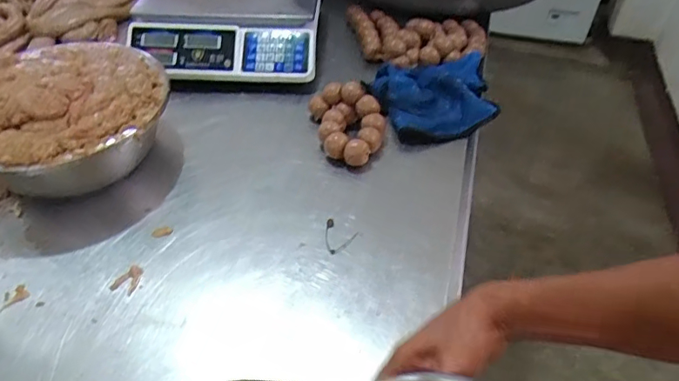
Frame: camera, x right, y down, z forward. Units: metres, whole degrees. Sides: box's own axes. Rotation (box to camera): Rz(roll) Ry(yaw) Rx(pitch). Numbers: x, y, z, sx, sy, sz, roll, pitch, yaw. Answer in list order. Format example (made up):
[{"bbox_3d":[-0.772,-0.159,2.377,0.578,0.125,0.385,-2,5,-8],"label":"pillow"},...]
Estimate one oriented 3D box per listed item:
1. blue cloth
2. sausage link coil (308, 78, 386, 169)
[{"bbox_3d":[0.164,-0.150,0.837,0.216,0.067,0.198,-7,45,-9],"label":"blue cloth"},{"bbox_3d":[0.015,-0.105,0.752,0.099,0.067,0.133,-7,45,-10],"label":"sausage link coil"}]

